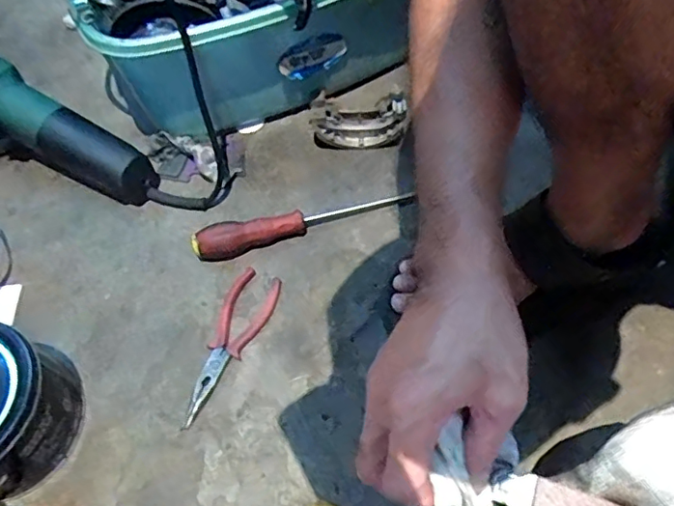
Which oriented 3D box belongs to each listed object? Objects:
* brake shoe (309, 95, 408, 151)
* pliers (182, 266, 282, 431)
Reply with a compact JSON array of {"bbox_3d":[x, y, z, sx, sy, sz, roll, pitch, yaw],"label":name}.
[{"bbox_3d":[0.023,-0.147,0.605,0.103,0.050,0.045,-1,60,3],"label":"brake shoe"},{"bbox_3d":[-0.105,0.083,0.509,0.051,0.010,0.152,22,64,15],"label":"pliers"}]

